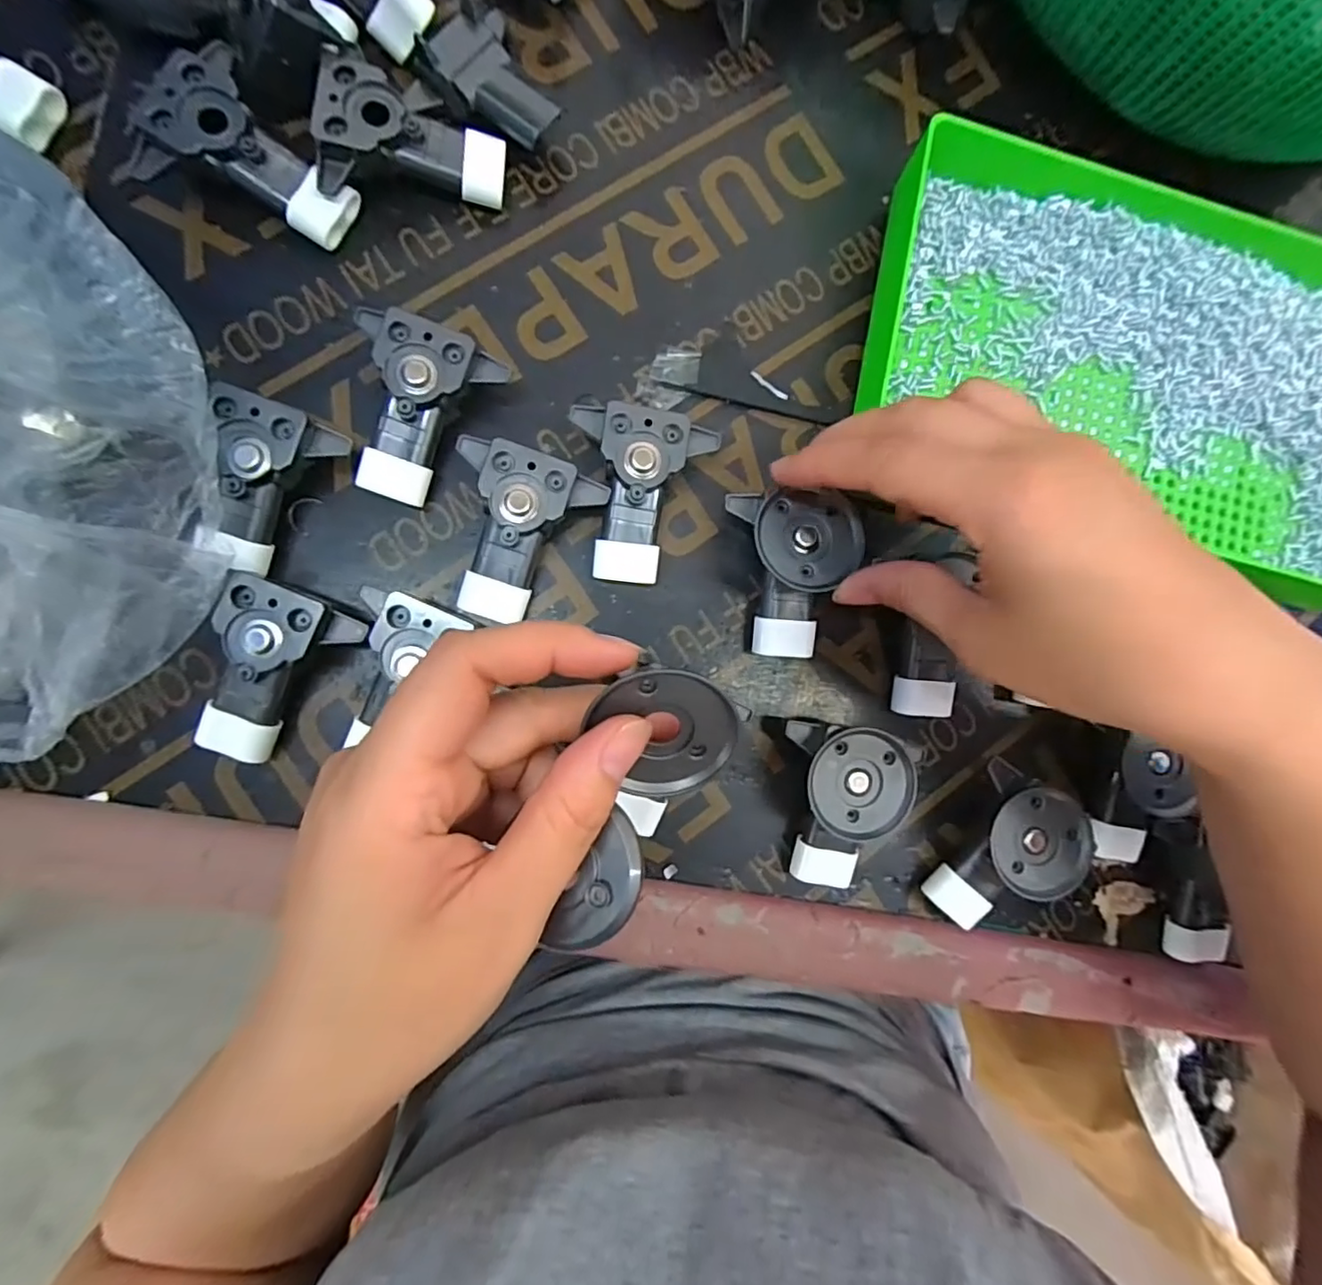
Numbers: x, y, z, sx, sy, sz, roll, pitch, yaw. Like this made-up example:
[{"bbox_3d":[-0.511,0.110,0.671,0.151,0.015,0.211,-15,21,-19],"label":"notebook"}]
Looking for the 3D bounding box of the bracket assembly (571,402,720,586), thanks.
[{"bbox_3d":[-0.009,-0.057,0.242,0.053,0.026,0.065,6,87,-7],"label":"bracket assembly"}]

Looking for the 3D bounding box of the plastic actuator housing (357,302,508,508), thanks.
[{"bbox_3d":[-0.090,-0.087,0.232,0.051,0.028,0.065,10,86,-7],"label":"plastic actuator housing"}]

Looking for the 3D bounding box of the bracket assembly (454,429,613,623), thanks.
[{"bbox_3d":[-0.054,-0.040,0.233,0.051,0.025,0.063,15,86,-6],"label":"bracket assembly"}]

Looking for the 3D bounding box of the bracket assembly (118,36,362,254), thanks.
[{"bbox_3d":[-0.154,-0.181,0.226,0.072,0.021,0.053,27,90,-18],"label":"bracket assembly"}]

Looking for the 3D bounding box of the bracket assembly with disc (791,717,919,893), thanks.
[{"bbox_3d":[0.077,0.065,0.244,0.048,0.032,0.065,-3,88,-7],"label":"bracket assembly with disc"}]

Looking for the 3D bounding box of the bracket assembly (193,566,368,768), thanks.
[{"bbox_3d":[-0.139,0.012,0.217,0.039,0.020,0.065,21,85,-6],"label":"bracket assembly"}]

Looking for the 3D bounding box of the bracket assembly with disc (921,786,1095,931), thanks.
[{"bbox_3d":[0.144,0.090,0.251,0.039,0.031,0.065,35,84,-4],"label":"bracket assembly with disc"}]

